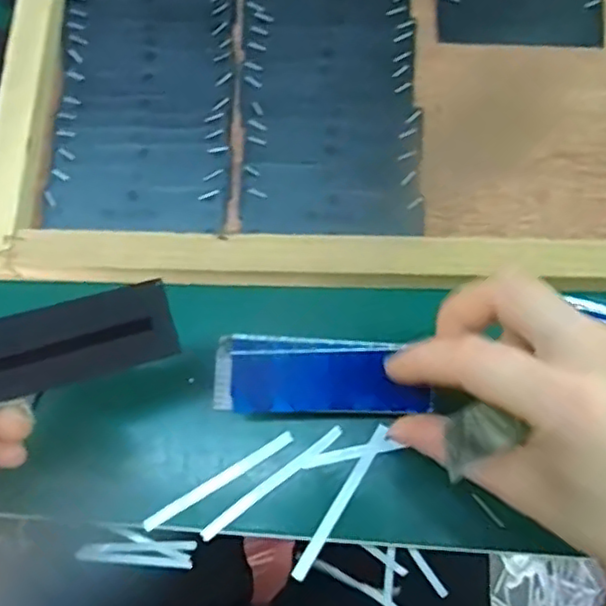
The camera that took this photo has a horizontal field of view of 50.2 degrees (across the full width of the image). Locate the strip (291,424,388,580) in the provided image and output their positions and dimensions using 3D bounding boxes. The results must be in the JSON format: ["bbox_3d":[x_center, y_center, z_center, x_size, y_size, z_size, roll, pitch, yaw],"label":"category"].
[{"bbox_3d":[0.018,0.090,0.295,0.006,0.004,0.077,31,78,9],"label":"strip"}]

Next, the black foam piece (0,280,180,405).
[{"bbox_3d":[-0.091,0.017,0.235,0.086,0.004,0.031,-16,106,-8],"label":"black foam piece"}]

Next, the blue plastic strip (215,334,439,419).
[{"bbox_3d":[0.008,0.031,0.278,0.089,0.005,0.034,0,85,1],"label":"blue plastic strip"}]

